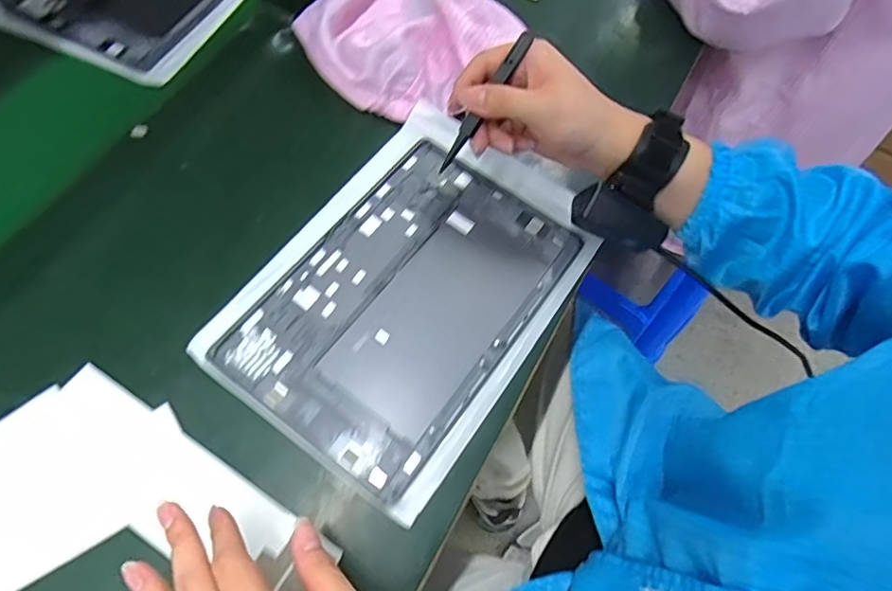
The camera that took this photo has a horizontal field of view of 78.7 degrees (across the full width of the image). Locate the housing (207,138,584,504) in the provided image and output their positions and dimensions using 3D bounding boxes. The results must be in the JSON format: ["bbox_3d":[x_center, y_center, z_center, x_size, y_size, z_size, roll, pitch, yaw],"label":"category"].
[{"bbox_3d":[-0.029,-0.001,0.416,0.168,0.004,0.250,34,67,12],"label":"housing"}]

